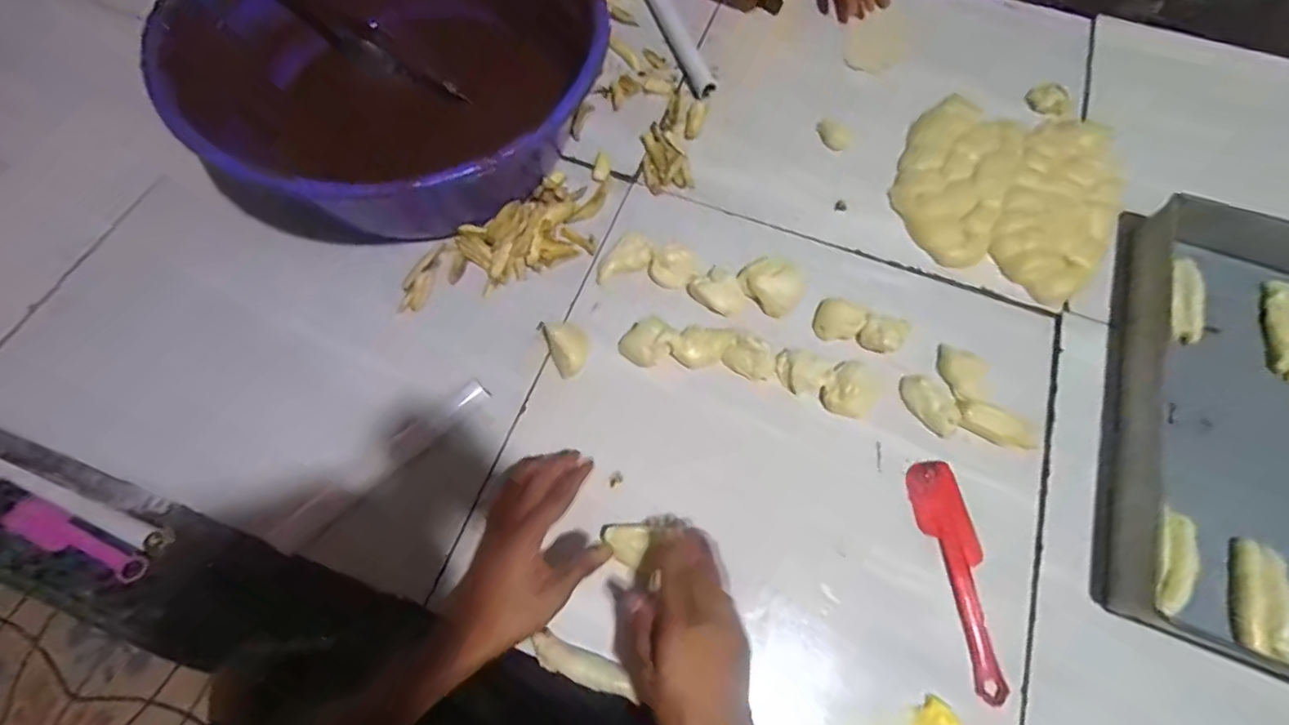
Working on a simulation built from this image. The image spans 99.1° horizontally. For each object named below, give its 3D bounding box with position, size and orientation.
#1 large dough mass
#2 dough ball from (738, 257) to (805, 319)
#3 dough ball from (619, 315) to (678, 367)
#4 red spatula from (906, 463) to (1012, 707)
[{"bbox_3d":[0.421,-0.210,0.633,0.236,0.030,0.252,21,68,7],"label":"large dough mass"},{"bbox_3d":[0.133,-0.083,0.583,0.069,0.038,0.054,38,71,14],"label":"dough ball"},{"bbox_3d":[0.005,-0.024,0.556,0.048,0.033,0.053,35,70,13],"label":"dough ball"},{"bbox_3d":[0.285,0.186,0.489,0.047,0.011,0.194,-8,67,-5],"label":"red spatula"}]

